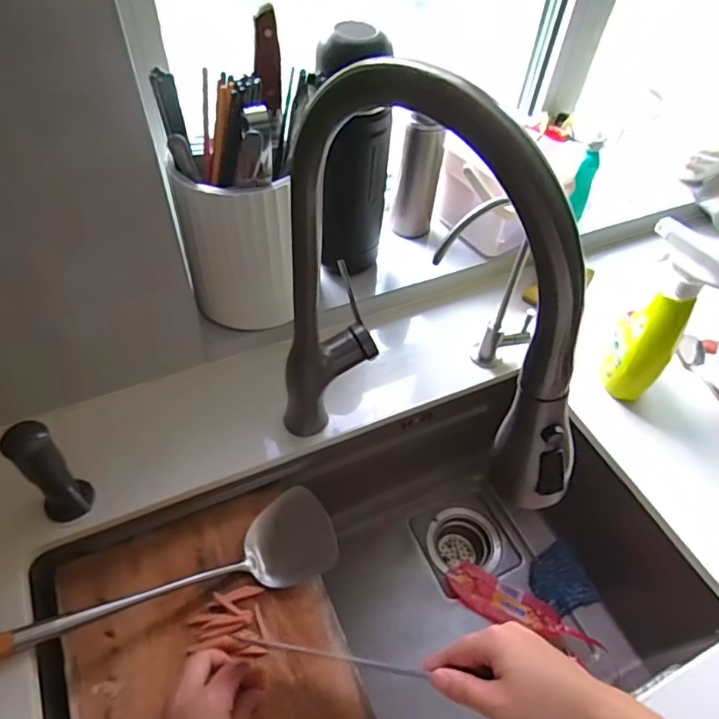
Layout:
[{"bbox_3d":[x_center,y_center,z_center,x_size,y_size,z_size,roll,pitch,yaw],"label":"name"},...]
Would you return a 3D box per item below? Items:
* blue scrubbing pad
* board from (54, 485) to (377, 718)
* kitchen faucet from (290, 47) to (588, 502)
[{"bbox_3d":[0.267,0.298,0.724,0.072,0.020,0.082,-15,54,-16],"label":"blue scrubbing pad"},{"bbox_3d":[-0.133,0.303,0.498,0.246,0.011,0.341,-18,55,-18],"label":"board"},{"bbox_3d":[0.052,-0.011,0.408,0.265,0.395,0.078,39,59,24],"label":"kitchen faucet"}]

